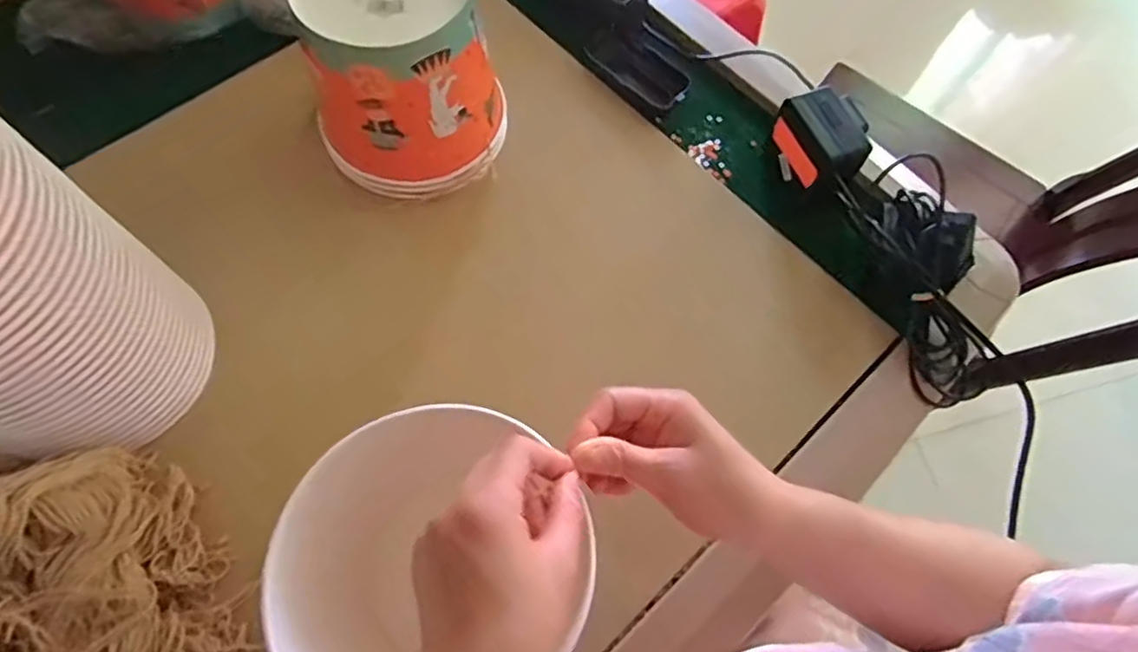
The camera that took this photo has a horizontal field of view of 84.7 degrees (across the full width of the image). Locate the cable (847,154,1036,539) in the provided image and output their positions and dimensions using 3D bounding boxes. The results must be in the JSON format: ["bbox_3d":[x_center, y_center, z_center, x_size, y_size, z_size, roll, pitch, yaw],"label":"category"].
[{"bbox_3d":[0.290,-0.039,0.509,0.078,0.062,0.206,-9,84,-7],"label":"cable"}]

